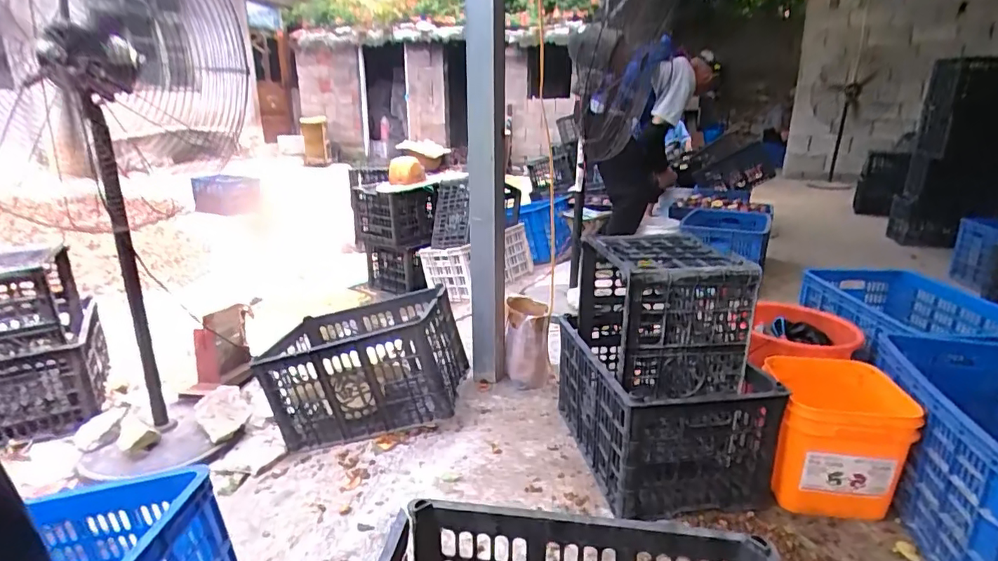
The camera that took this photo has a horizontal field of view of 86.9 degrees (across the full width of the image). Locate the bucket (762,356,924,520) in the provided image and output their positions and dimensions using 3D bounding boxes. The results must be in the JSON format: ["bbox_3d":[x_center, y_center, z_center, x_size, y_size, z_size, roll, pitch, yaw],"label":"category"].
[{"bbox_3d":[0.742,0.344,1.163,0.285,0.238,0.270,4,20,16],"label":"bucket"}]

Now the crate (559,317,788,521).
[{"bbox_3d":[0.373,0.296,1.261,0.348,0.267,0.481,-4,19,-9],"label":"crate"}]

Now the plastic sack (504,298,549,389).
[{"bbox_3d":[0.087,0.191,1.641,0.137,0.247,0.173,-1,19,2],"label":"plastic sack"}]

